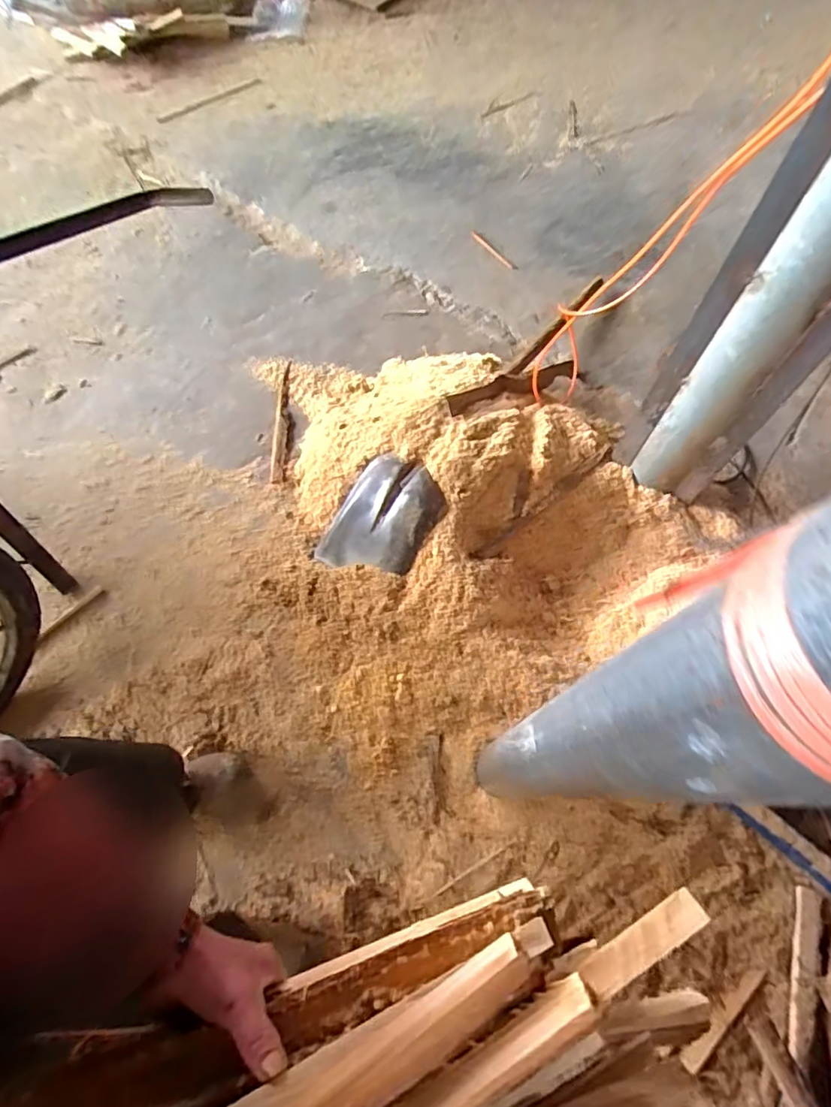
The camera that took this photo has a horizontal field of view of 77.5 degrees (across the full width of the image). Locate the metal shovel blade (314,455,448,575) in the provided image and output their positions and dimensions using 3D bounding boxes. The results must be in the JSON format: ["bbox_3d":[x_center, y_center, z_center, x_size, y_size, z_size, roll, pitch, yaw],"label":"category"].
[{"bbox_3d":[-0.082,-0.076,1.260,0.246,0.027,0.321,36,99,24],"label":"metal shovel blade"}]

